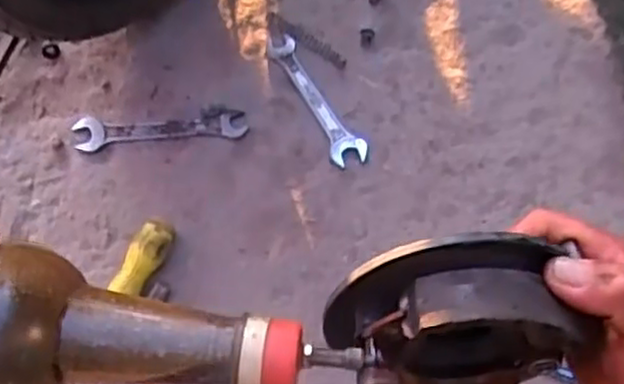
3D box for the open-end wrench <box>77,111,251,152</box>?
[{"bbox_3d":[-0.141,-0.056,0.666,0.158,0.006,0.036,0,67,3],"label":"open-end wrench"}]

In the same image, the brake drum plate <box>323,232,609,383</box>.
[{"bbox_3d":[0.064,0.066,0.332,0.108,0.095,0.060,-6,67,1],"label":"brake drum plate"}]

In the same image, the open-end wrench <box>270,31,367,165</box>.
[{"bbox_3d":[0.002,-0.087,0.670,0.031,0.006,0.153,-28,69,-8],"label":"open-end wrench"}]

